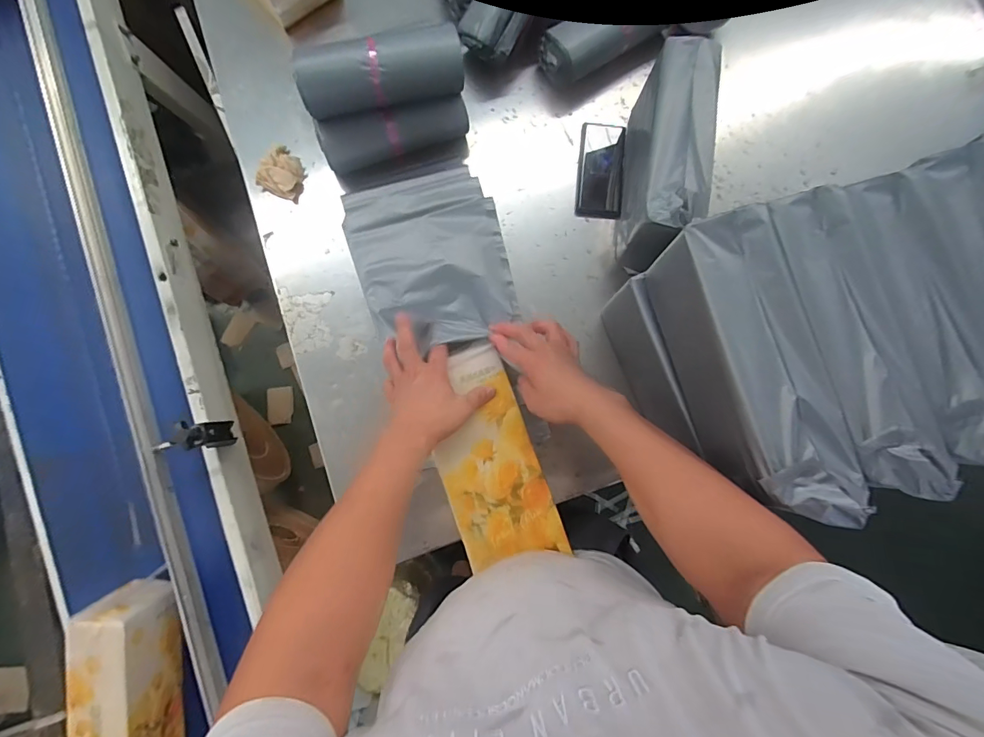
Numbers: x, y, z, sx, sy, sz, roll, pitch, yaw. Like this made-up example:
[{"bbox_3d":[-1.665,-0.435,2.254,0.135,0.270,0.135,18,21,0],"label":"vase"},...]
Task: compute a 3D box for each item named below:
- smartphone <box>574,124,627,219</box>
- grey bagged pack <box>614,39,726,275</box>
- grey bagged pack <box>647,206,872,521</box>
[{"bbox_3d":[0.188,-0.346,0.742,0.077,0.010,0.182,7,77,2],"label":"smartphone"},{"bbox_3d":[0.267,-0.317,0.663,0.093,0.150,0.321,10,81,-1],"label":"grey bagged pack"},{"bbox_3d":[0.277,0.000,0.477,0.090,0.135,0.312,-13,82,-4],"label":"grey bagged pack"}]

